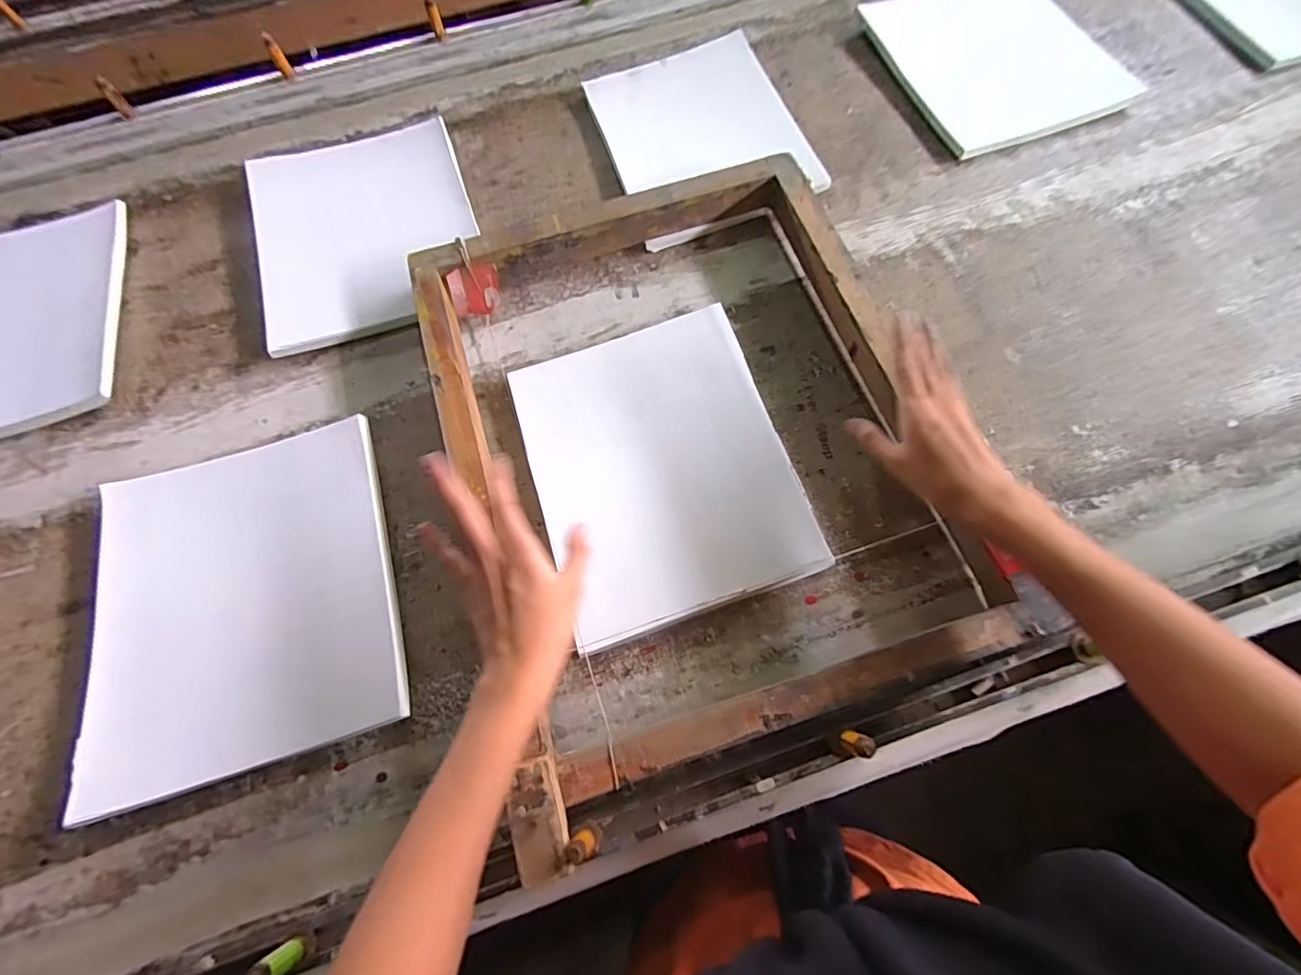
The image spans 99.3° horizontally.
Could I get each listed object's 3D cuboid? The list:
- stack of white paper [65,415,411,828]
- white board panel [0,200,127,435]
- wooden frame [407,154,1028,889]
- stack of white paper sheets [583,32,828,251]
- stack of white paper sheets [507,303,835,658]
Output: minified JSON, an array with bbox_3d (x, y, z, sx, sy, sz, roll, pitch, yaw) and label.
[{"bbox_3d":[-0.335,0.092,0.457,0.234,0.030,0.264,-18,68,-5],"label":"stack of white paper"},{"bbox_3d":[-0.676,-0.170,0.574,0.235,0.021,0.270,-18,68,-4],"label":"white board panel"},{"bbox_3d":[0.034,-0.045,0.471,0.396,0.052,0.523,-17,68,-4],"label":"wooden frame"},{"bbox_3d":[0.057,-0.407,0.635,0.206,0.013,0.268,-21,72,1],"label":"stack of white paper sheets"},{"bbox_3d":[0.007,-0.022,0.492,0.214,0.019,0.270,-19,71,-2],"label":"stack of white paper sheets"}]

